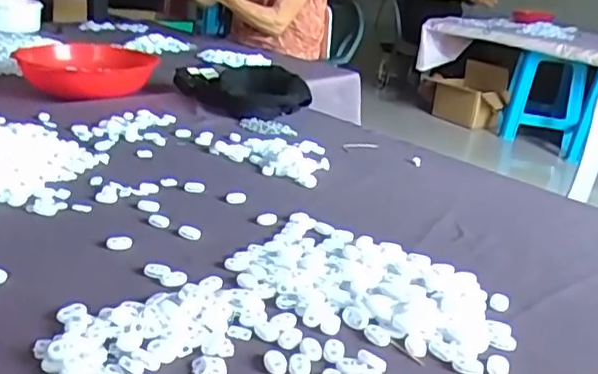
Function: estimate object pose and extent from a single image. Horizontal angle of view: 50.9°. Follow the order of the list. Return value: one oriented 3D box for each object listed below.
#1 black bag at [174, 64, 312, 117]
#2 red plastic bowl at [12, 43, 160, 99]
[{"bbox_3d":[-0.096,-0.172,1.084,0.165,0.058,0.225,-6,25,-29],"label":"black bag"},{"bbox_3d":[-0.364,-0.211,1.108,0.212,0.058,0.188,3,22,-10],"label":"red plastic bowl"}]

